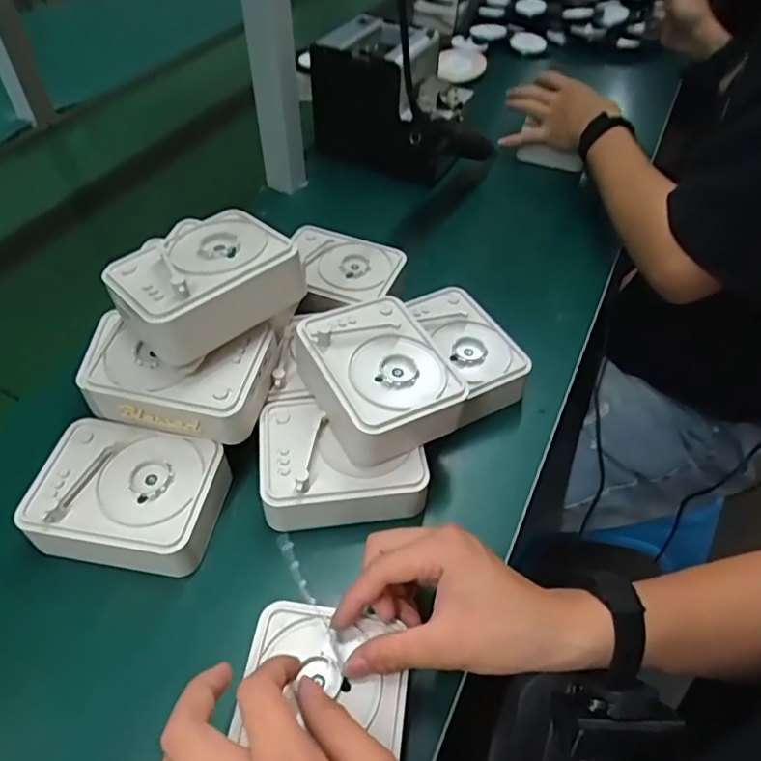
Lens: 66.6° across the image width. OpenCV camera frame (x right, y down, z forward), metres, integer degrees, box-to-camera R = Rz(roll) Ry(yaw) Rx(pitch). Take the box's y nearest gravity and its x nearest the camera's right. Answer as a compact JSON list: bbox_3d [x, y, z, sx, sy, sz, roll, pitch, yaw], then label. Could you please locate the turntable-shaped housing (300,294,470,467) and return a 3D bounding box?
[{"bbox_3d":[-0.002,-0.005,0.460,0.095,0.053,0.126,-23,52,-20],"label":"turntable-shaped housing"}]

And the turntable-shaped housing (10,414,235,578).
[{"bbox_3d":[-0.183,0.088,0.435,0.136,0.046,0.099,6,48,4],"label":"turntable-shaped housing"}]

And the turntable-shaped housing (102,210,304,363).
[{"bbox_3d":[-0.131,-0.074,0.439,0.124,0.050,0.102,-35,57,-28],"label":"turntable-shaped housing"}]

